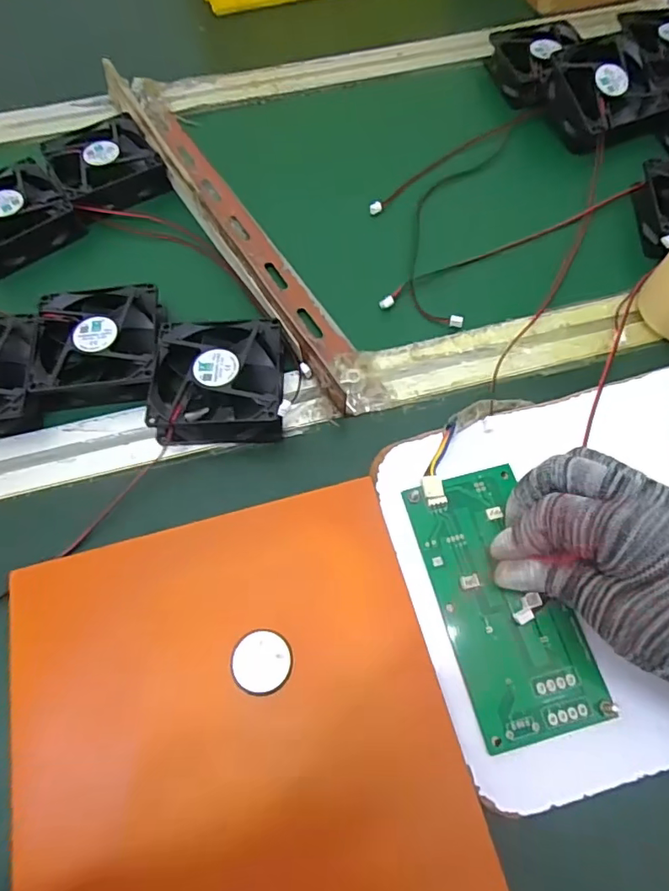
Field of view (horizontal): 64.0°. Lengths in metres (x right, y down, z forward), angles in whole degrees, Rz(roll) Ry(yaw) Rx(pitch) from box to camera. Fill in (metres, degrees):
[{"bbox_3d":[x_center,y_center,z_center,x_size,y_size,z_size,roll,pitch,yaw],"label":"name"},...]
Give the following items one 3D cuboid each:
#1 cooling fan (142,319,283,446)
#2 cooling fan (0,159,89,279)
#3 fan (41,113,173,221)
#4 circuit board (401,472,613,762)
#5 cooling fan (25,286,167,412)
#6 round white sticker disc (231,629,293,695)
[{"bbox_3d":[-0.073,-0.043,0.345,0.079,0.026,0.081,-4,64,-1],"label":"cooling fan"},{"bbox_3d":[-0.252,-0.181,0.420,0.081,0.024,0.079,-39,69,-16],"label":"cooling fan"},{"bbox_3d":[-0.190,-0.233,0.443,0.079,0.024,0.089,-31,67,-13],"label":"fan"},{"bbox_3d":[0.085,0.077,0.277,0.064,0.008,0.132,-16,66,-6],"label":"circuit board"},{"bbox_3d":[-0.156,-0.066,0.359,0.079,0.026,0.081,-3,64,0],"label":"cooling fan"},{"bbox_3d":[-0.036,0.106,0.264,0.029,0.004,0.029,-1,64,1],"label":"round white sticker disc"}]

